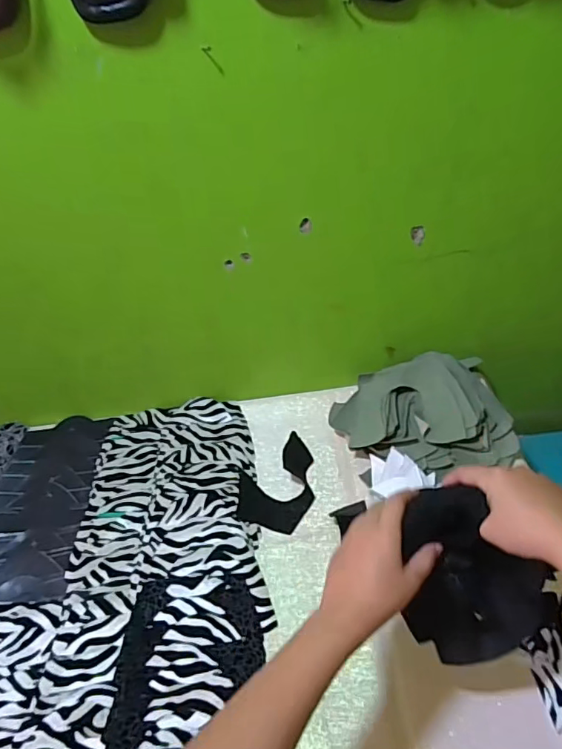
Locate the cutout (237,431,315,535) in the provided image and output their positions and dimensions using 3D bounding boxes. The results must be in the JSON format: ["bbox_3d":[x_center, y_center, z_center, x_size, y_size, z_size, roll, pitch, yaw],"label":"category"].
[{"bbox_3d":[-0.008,0.152,0.724,0.103,0.031,0.140,-3,43,4],"label":"cutout"}]

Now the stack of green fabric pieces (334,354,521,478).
[{"bbox_3d":[0.198,0.051,0.754,0.233,0.089,0.199,-9,43,-2],"label":"stack of green fabric pieces"}]

